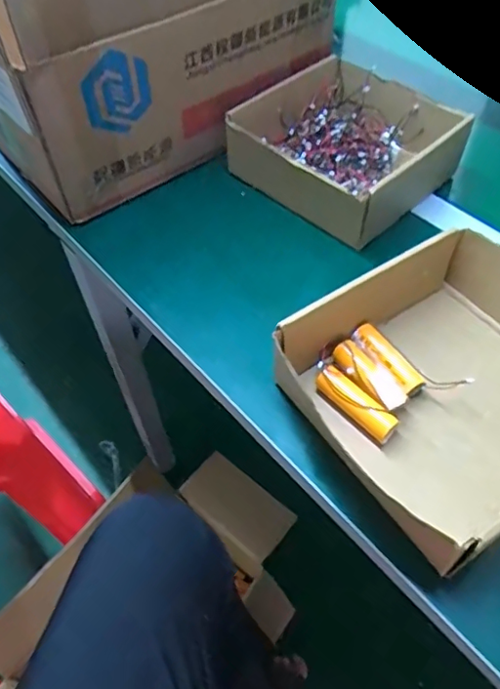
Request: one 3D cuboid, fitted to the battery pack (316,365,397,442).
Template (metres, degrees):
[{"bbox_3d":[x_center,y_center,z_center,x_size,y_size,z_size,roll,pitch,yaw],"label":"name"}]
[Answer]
[{"bbox_3d":[0.082,0.048,0.430,0.021,0.023,0.069,-35,59,-22],"label":"battery pack"}]

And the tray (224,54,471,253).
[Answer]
[{"bbox_3d":[0.102,-0.219,0.604,0.200,0.069,0.204,37,62,25],"label":"tray"}]

